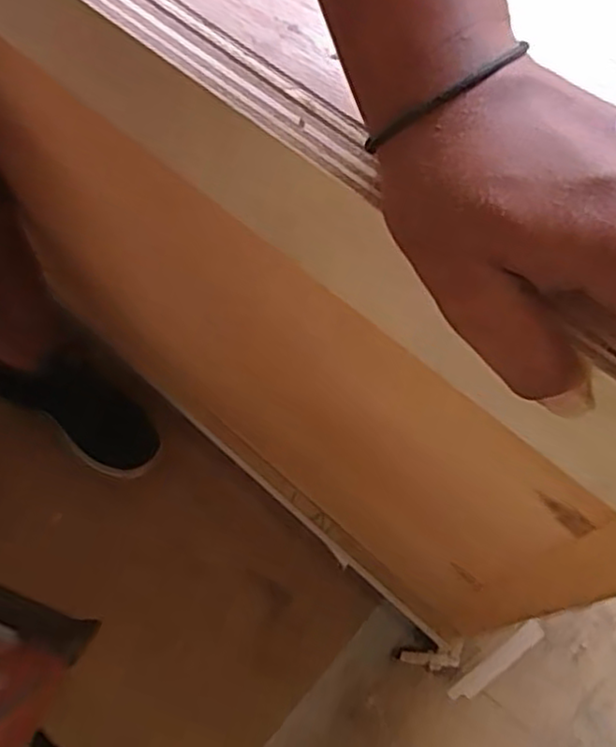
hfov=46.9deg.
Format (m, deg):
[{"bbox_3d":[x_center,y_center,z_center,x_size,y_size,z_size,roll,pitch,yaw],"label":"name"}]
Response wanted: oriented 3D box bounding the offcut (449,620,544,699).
[{"bbox_3d":[0.223,0.338,0.834,0.135,0.019,0.024,-34,72,-12],"label":"offcut"}]

